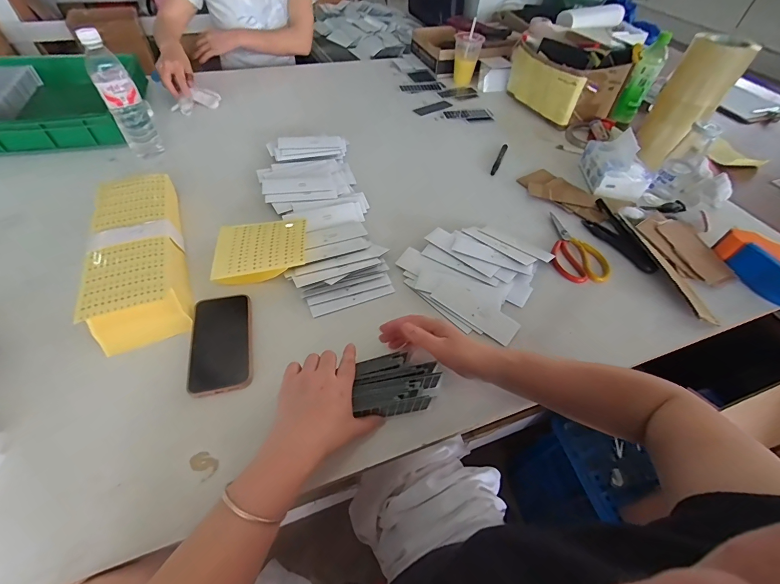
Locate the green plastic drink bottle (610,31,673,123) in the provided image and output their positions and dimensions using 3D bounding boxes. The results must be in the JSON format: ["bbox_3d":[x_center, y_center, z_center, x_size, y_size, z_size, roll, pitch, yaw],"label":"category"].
[{"bbox_3d":[0.671,-0.562,0.953,0.059,0.198,0.078,29,55,17],"label":"green plastic drink bottle"}]

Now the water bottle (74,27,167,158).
[{"bbox_3d":[-0.523,-0.375,0.702,0.063,0.222,0.058,-30,59,-26],"label":"water bottle"}]

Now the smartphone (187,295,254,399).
[{"bbox_3d":[-0.235,0.072,0.499,0.080,0.010,0.155,-9,53,-12],"label":"smartphone"}]

